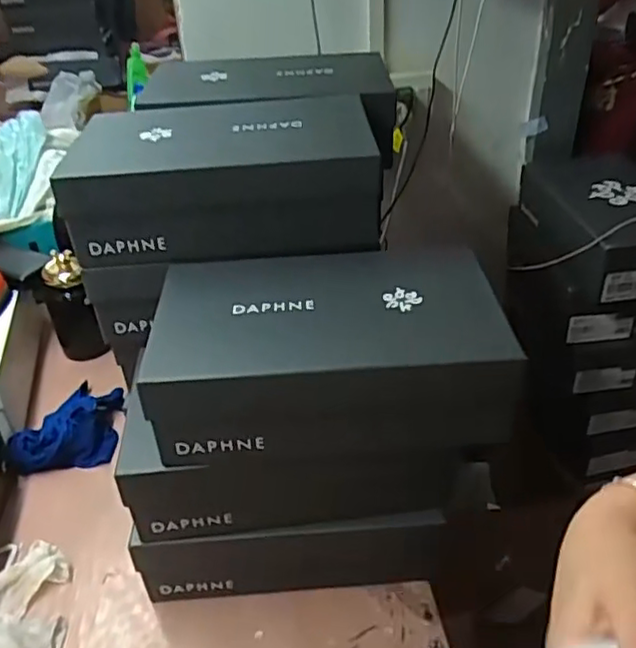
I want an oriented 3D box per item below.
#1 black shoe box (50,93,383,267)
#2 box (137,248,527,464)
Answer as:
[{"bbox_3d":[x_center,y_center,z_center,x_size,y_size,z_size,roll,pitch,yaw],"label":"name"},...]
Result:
[{"bbox_3d":[-0.099,-0.157,0.678,0.301,0.099,0.204,-6,36,-5],"label":"black shoe box"},{"bbox_3d":[0.009,0.021,0.590,0.292,0.102,0.182,-3,36,-1],"label":"box"}]

